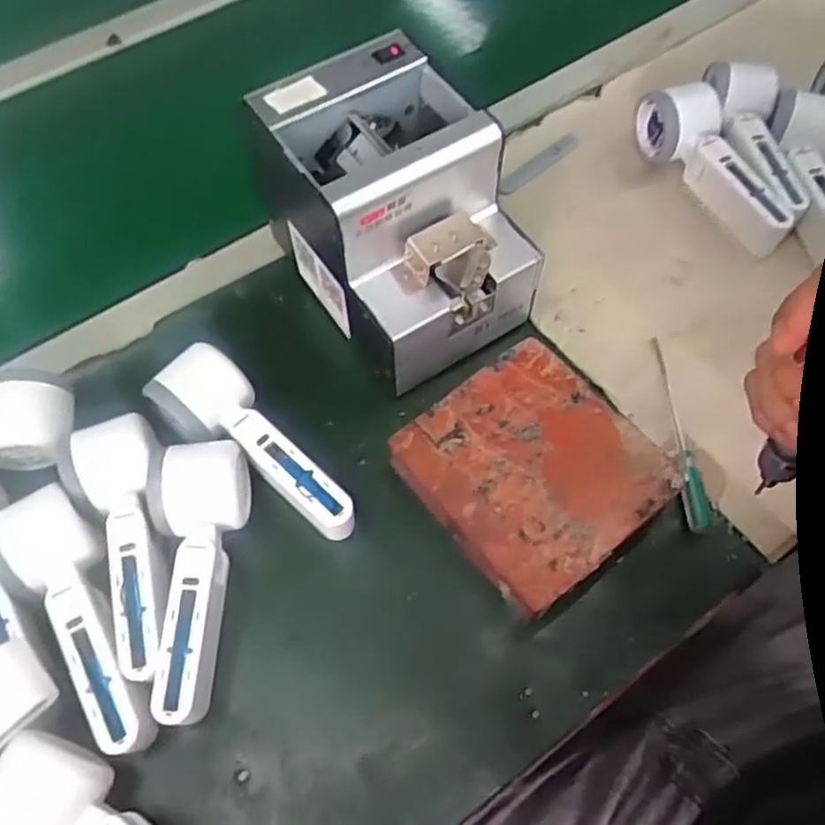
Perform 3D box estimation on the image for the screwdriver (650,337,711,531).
[{"bbox_3d":[0.188,0.008,0.500,0.018,0.014,0.153,-3,61,0],"label":"screwdriver"}]

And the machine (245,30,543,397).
[{"bbox_3d":[-0.008,-0.132,0.501,0.128,0.156,0.165,-28,64,-13],"label":"machine"}]

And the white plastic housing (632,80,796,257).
[{"bbox_3d":[0.247,-0.201,0.590,0.054,0.057,0.164,-17,62,-8],"label":"white plastic housing"}]

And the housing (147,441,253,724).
[{"bbox_3d":[-0.140,0.099,0.437,0.058,0.061,0.163,3,62,3],"label":"housing"}]

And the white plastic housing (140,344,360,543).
[{"bbox_3d":[-0.102,0.023,0.472,0.158,0.048,0.057,36,68,19],"label":"white plastic housing"}]

